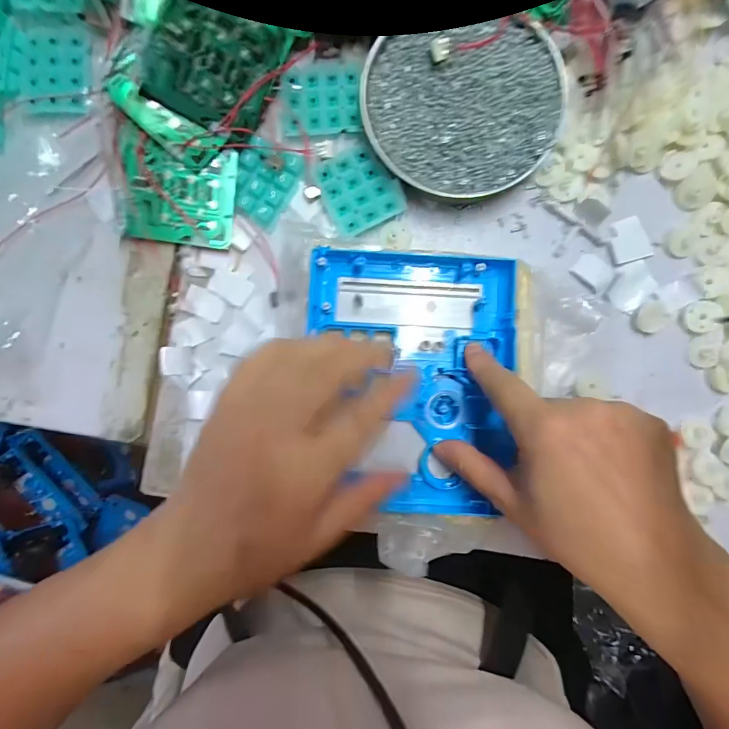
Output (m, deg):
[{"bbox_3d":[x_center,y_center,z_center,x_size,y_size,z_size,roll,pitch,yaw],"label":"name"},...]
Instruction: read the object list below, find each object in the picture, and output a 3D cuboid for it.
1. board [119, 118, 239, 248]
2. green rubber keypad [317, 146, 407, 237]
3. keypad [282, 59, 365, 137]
[{"bbox_3d":[-0.127,-0.118,0.279,0.070,0.004,0.069,4,93,-16],"label":"board"},{"bbox_3d":[-0.004,-0.126,0.291,0.050,0.007,0.058,-28,91,1],"label":"green rubber keypad"},{"bbox_3d":[-0.030,-0.193,0.293,0.056,0.004,0.054,-2,92,0],"label":"keypad"}]

